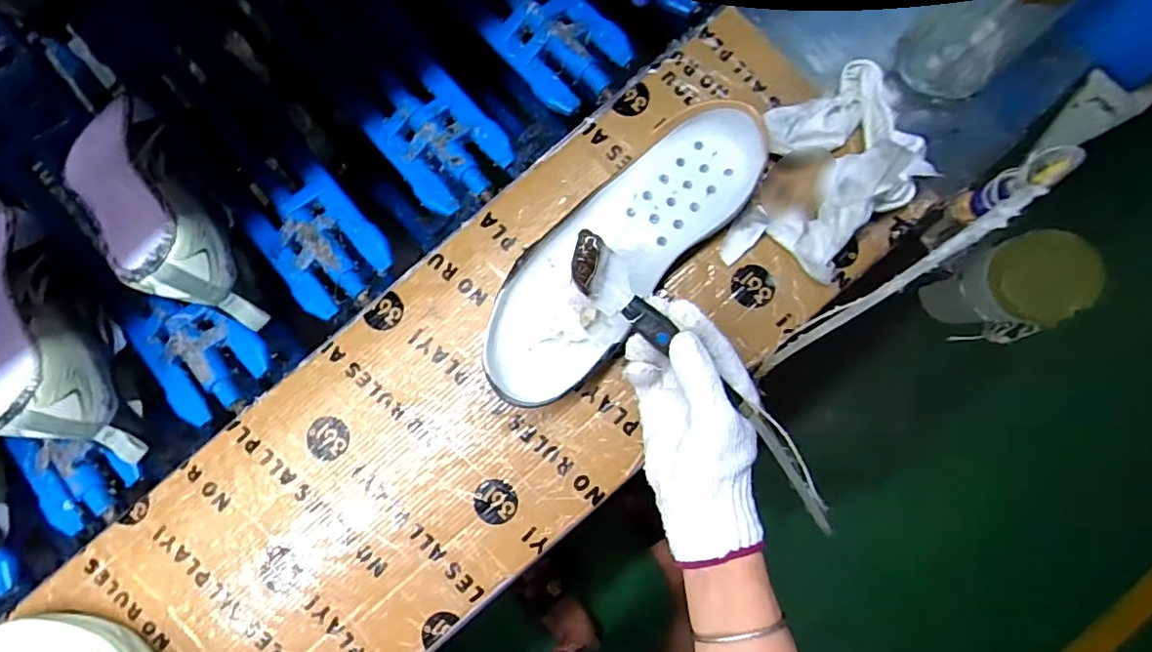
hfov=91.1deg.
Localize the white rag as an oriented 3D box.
[{"bbox_3d":[0.193,-0.120,0.414,0.114,0.047,0.166,18,86,5],"label":"white rag"}]

